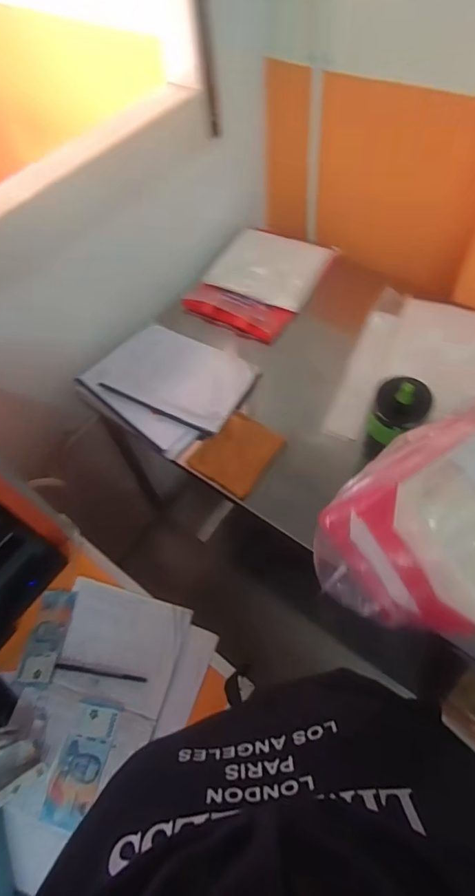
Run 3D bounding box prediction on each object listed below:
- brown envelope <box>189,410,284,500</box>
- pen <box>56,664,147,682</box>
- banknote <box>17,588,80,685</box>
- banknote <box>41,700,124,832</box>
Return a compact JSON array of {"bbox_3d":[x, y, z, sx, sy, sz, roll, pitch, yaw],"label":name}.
[{"bbox_3d":[-0.004,0.002,0.877,0.139,0.010,0.158,27,64,19],"label":"brown envelope"},{"bbox_3d":[-0.211,0.348,0.691,0.143,0.007,0.009,5,59,8],"label":"pen"},{"bbox_3d":[-0.307,0.303,0.724,0.061,0.008,0.137,1,58,9],"label":"banknote"},{"bbox_3d":[-0.219,0.444,0.633,0.065,0.006,0.150,9,60,10],"label":"banknote"}]

